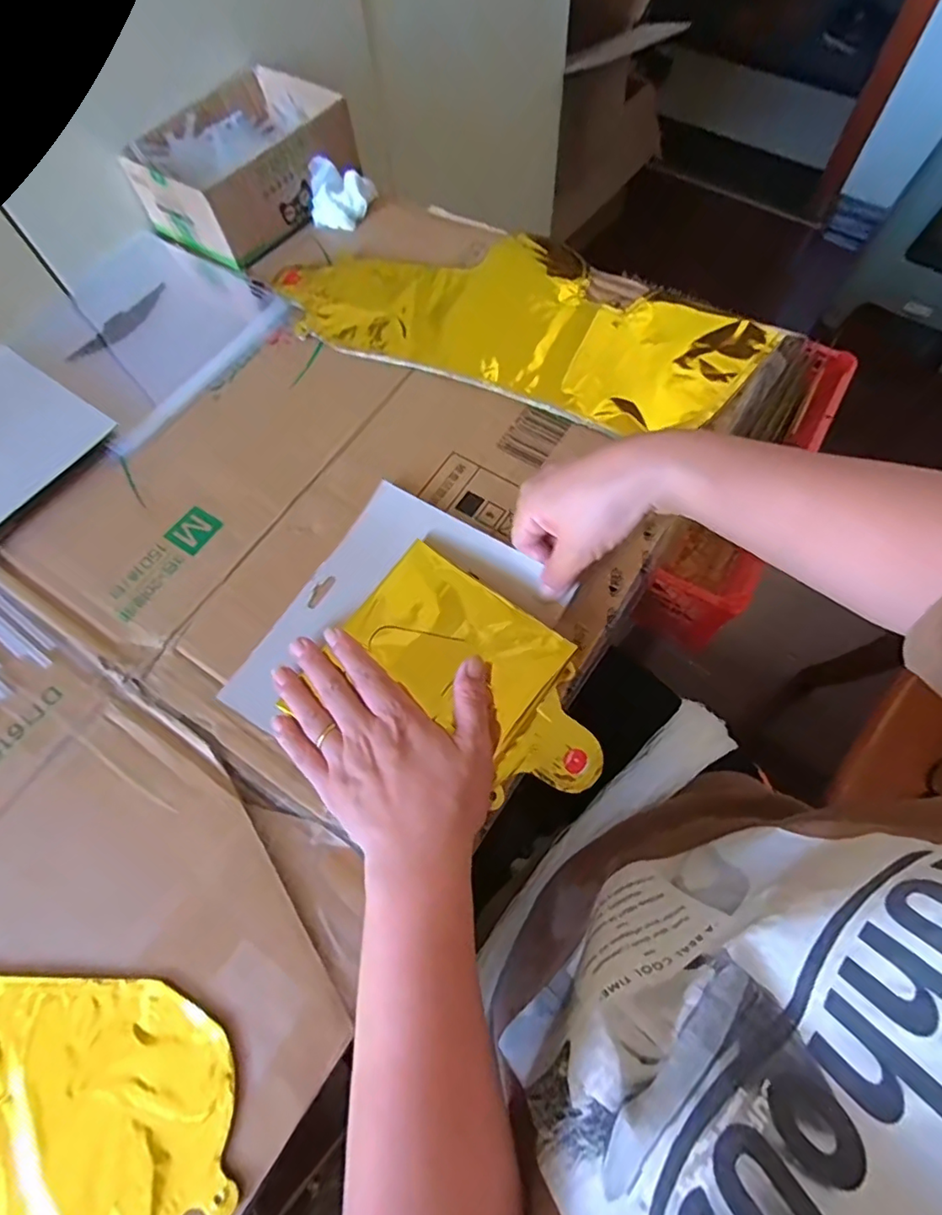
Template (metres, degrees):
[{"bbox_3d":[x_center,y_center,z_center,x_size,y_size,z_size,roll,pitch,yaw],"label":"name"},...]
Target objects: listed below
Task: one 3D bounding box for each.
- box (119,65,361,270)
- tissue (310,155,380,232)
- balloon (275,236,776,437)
[{"bbox_3d":[-0.213,-0.430,0.548,0.141,0.063,0.191,33,72,15],"label":"box"},{"bbox_3d":[-0.124,-0.398,0.542,0.058,0.037,0.041,-1,67,2],"label":"tissue"},{"bbox_3d":[0.041,-0.259,0.488,0.396,0.011,0.176,22,69,12],"label":"balloon"}]

